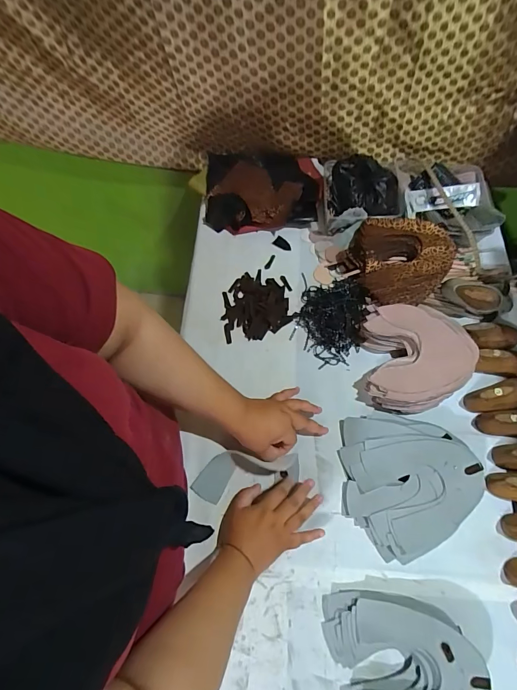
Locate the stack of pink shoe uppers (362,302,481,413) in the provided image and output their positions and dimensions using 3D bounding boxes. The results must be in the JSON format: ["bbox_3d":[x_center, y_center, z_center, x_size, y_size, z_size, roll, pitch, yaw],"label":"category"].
[{"bbox_3d":[0.289,0.024,0.650,0.179,0.071,0.188,4,67,1],"label":"stack of pink shoe uppers"}]

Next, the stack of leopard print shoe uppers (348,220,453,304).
[{"bbox_3d":[0.284,-0.170,0.706,0.171,0.065,0.187,-12,67,-6],"label":"stack of leopard print shoe uppers"}]

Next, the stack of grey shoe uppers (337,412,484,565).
[{"bbox_3d":[0.244,0.222,0.575,0.203,0.051,0.210,0,67,-1],"label":"stack of grey shoe uppers"}]

